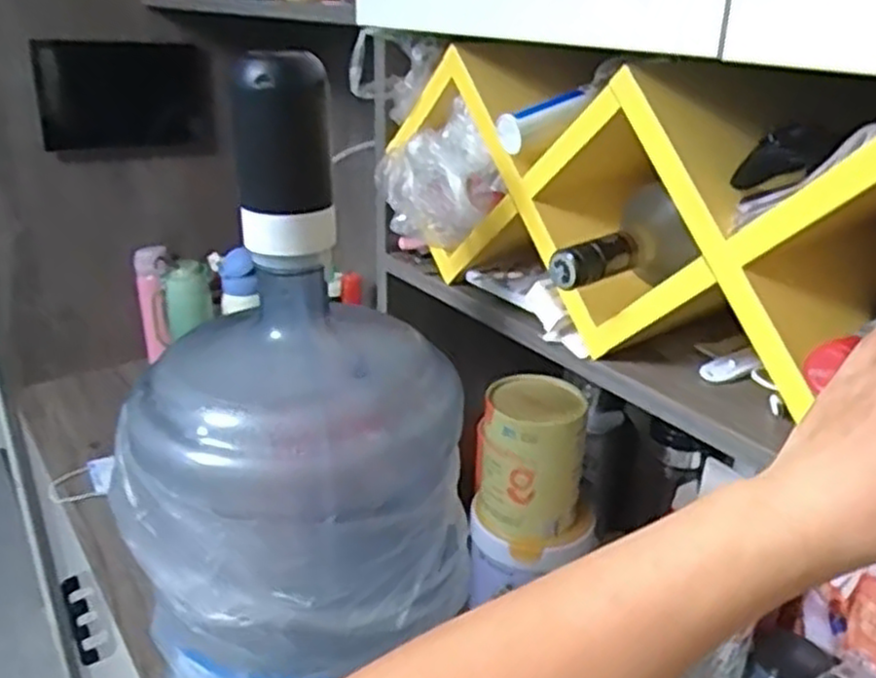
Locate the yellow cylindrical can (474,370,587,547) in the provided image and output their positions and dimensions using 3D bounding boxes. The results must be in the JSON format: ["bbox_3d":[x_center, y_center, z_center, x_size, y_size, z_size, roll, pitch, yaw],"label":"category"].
[{"bbox_3d":[0.094,0.121,0.774,0.098,0.140,0.100,7,25,13],"label":"yellow cylindrical can"}]

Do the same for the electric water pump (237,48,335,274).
[{"bbox_3d":[-0.106,-0.124,0.530,0.062,0.140,0.070,-3,25,-10],"label":"electric water pump"}]

